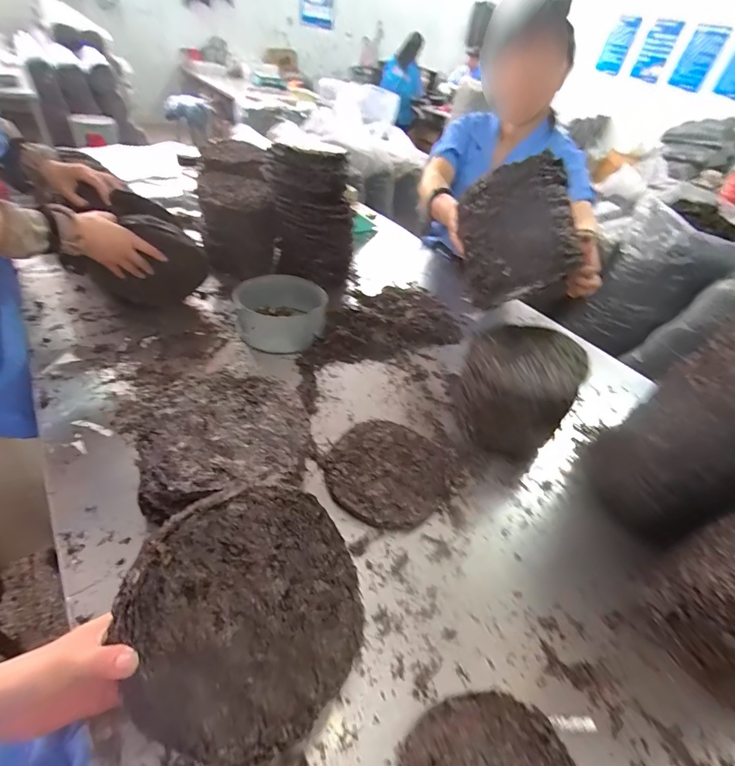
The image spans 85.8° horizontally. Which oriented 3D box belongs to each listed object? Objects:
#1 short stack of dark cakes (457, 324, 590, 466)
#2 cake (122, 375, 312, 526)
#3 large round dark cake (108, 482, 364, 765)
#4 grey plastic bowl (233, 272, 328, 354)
[{"bbox_3d":[0.273,0.013,0.727,0.193,0.166,0.203,29,44,19],"label":"short stack of dark cakes"},{"bbox_3d":[-0.178,0.057,0.497,0.201,0.037,0.182,-16,48,-27],"label":"cake"},{"bbox_3d":[-0.088,0.190,0.337,0.198,0.017,0.192,23,52,-32],"label":"large round dark cake"},{"bbox_3d":[-0.191,-0.157,0.870,0.185,0.088,0.167,1,42,-10],"label":"grey plastic bowl"}]

